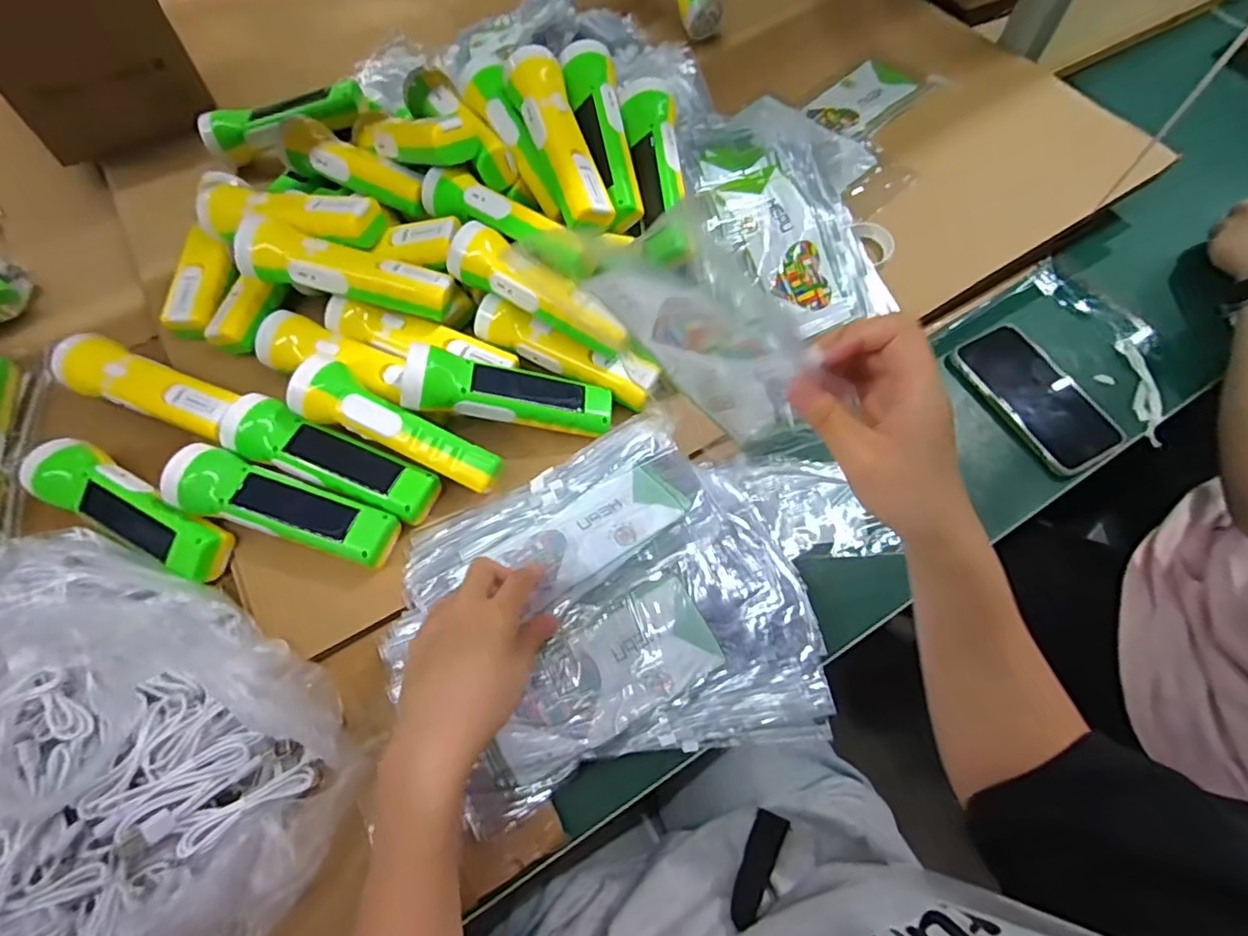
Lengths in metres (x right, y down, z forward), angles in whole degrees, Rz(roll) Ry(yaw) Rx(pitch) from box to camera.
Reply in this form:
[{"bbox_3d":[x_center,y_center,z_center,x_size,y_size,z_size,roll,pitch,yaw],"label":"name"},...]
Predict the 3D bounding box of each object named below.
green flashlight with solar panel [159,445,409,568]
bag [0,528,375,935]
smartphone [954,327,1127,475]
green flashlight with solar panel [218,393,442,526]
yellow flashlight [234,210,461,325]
[{"bbox_3d":[-0.254,0.029,0.438,0.169,0.043,0.049,16,65,8],"label":"green flashlight with solar panel"},{"bbox_3d":[-0.348,0.206,0.335,0.290,0.086,0.290,29,68,14],"label":"bag"},{"bbox_3d":[0.372,-0.066,0.540,0.078,0.016,0.149,-25,66,-11],"label":"smartphone"},{"bbox_3d":[-0.237,-0.006,0.464,0.186,0.042,0.052,22,66,11],"label":"green flashlight with solar panel"},{"bbox_3d":[-0.233,-0.160,0.492,0.173,0.043,0.049,15,64,-6],"label":"yellow flashlight"}]

